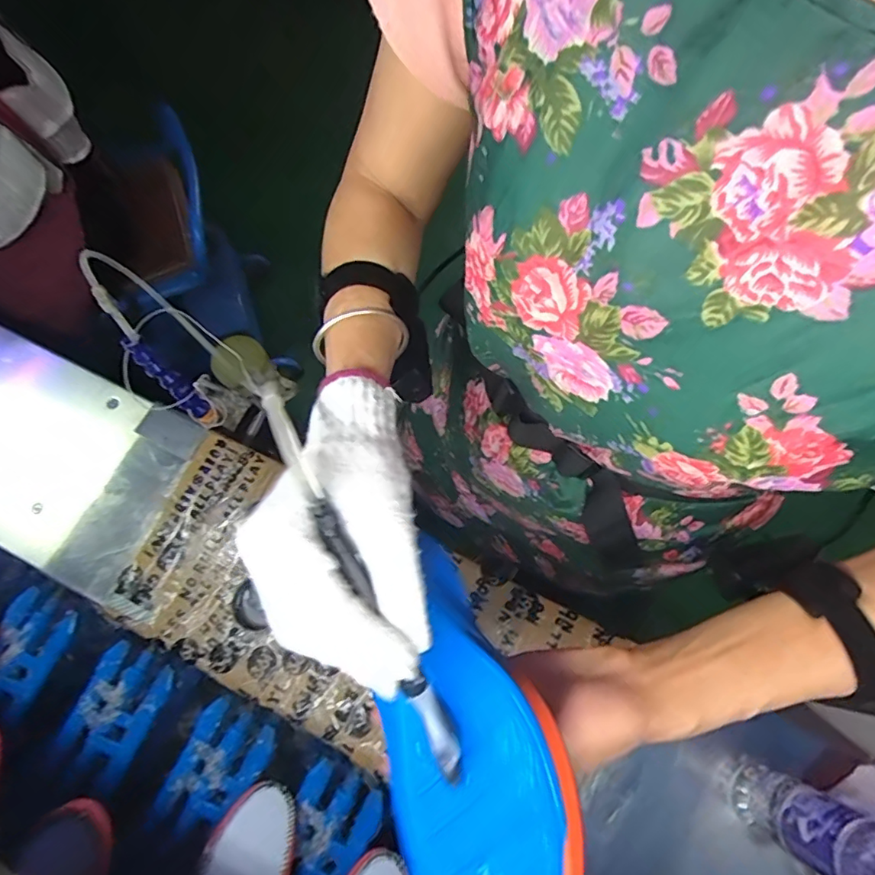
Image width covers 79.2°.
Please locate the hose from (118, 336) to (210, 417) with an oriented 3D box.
[{"bbox_3d":[-0.313,-0.069,0.617,0.024,0.126,0.035,-42,49,-12],"label":"hose"}]

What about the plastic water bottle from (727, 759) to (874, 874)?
[{"bbox_3d":[0.329,0.340,0.442,0.059,0.226,0.070,22,73,9],"label":"plastic water bottle"}]

